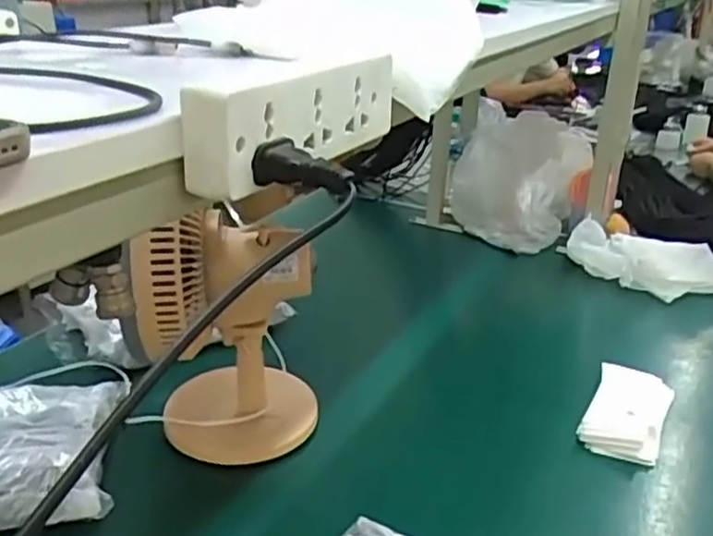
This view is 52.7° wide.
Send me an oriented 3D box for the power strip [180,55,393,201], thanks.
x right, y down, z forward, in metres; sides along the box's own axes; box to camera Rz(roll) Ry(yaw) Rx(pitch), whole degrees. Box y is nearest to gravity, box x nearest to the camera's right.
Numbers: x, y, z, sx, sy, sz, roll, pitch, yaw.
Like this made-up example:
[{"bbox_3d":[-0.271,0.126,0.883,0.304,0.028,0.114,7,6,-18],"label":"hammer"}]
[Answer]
[{"bbox_3d":[-0.026,-0.086,0.393,0.031,0.049,0.181,13,26,23],"label":"power strip"}]

